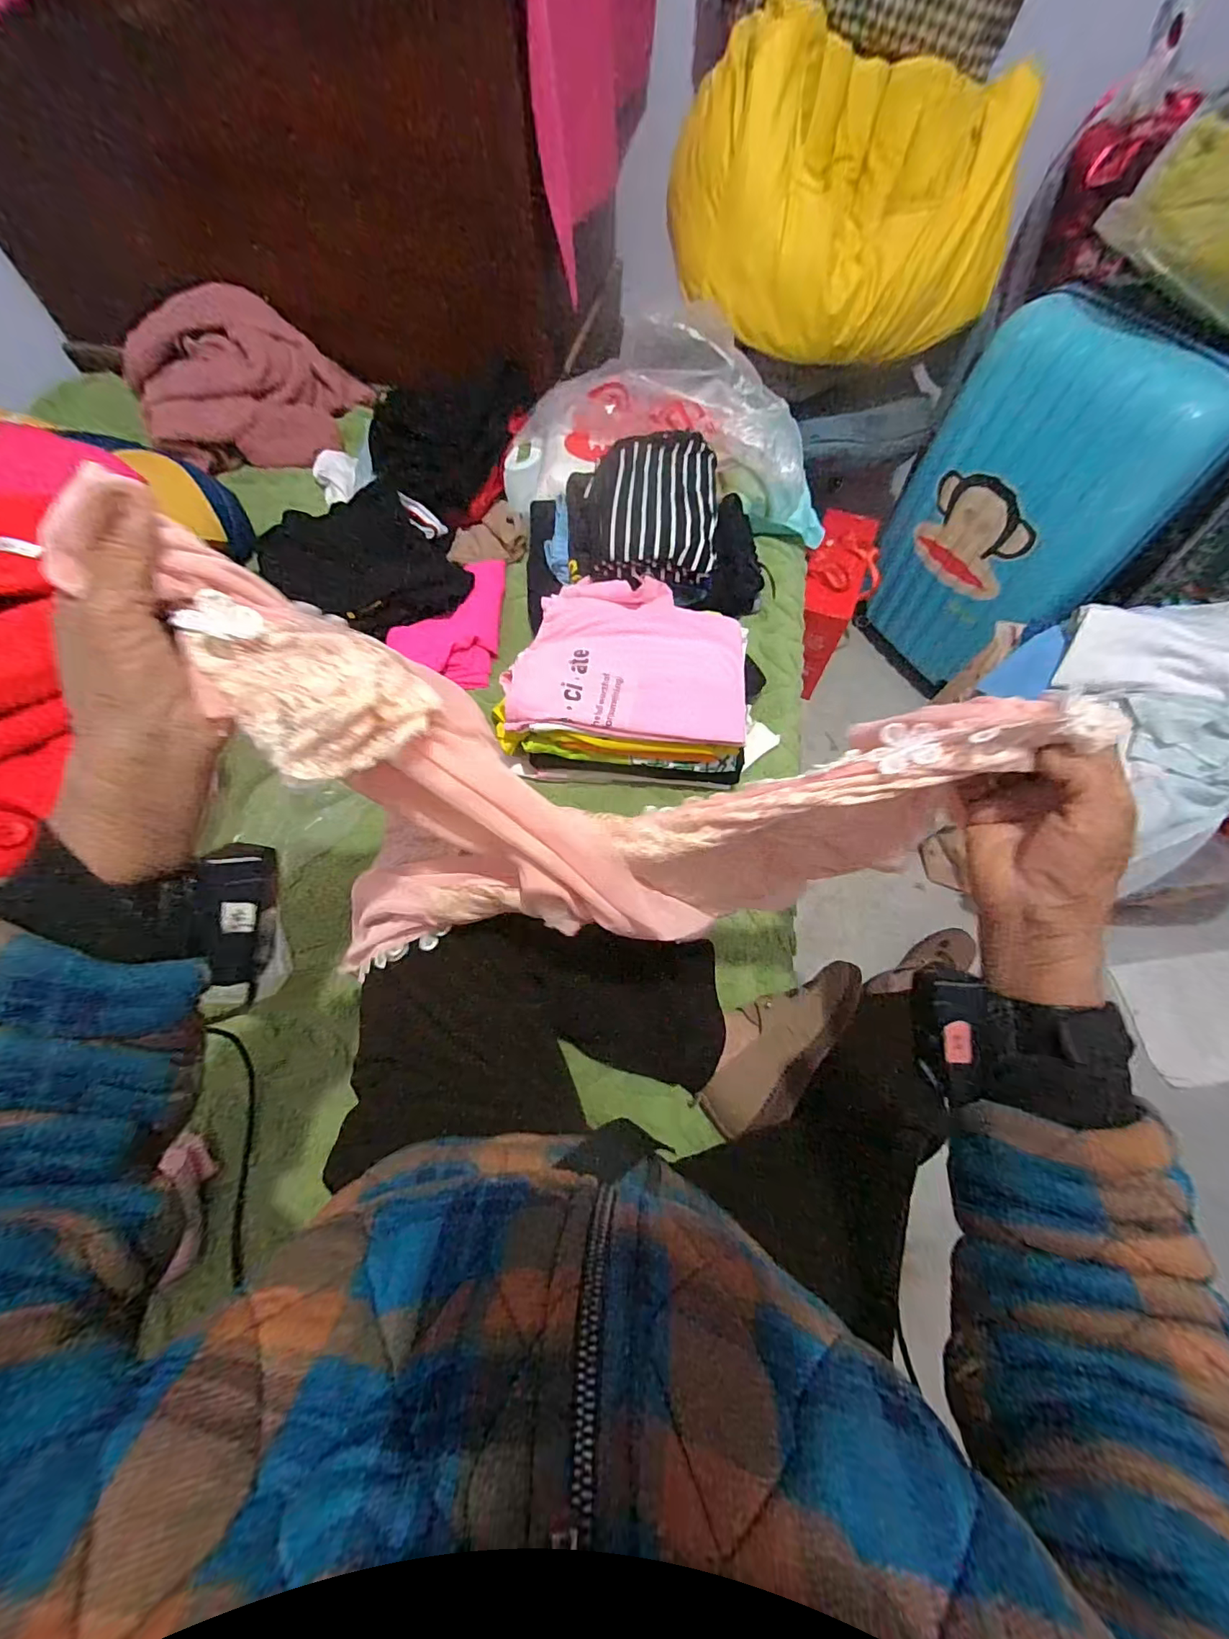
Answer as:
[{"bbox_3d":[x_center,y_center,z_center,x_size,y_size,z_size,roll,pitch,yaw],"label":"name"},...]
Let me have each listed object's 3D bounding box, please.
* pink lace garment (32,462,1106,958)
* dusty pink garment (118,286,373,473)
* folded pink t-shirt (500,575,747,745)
[{"bbox_3d":[0.008,-0.022,0.344,0.428,0.240,0.155,-6,64,-4],"label":"pink lace garment"},{"bbox_3d":[-0.641,-0.765,0.917,0.381,0.174,0.221,-19,66,-11],"label":"dusty pink garment"},{"bbox_3d":[0.022,-0.200,0.626,0.271,0.033,0.225,6,63,1],"label":"folded pink t-shirt"}]

